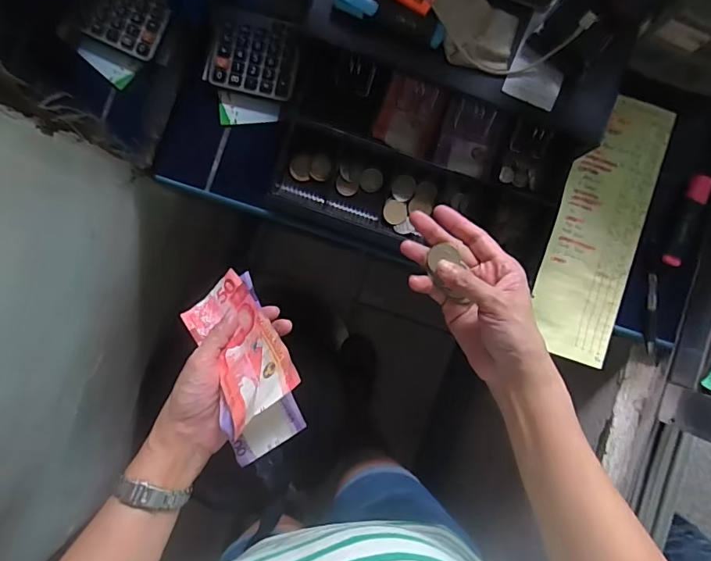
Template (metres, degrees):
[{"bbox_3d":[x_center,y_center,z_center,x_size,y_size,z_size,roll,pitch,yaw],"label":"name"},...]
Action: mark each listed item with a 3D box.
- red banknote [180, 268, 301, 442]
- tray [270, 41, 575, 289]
[{"bbox_3d":[-0.098,0.055,0.376,0.067,0.023,0.153,-42,47,-2],"label":"red banknote"},{"bbox_3d":[0.078,-0.119,0.516,0.329,0.061,0.189,21,89,-1],"label":"tray"}]

